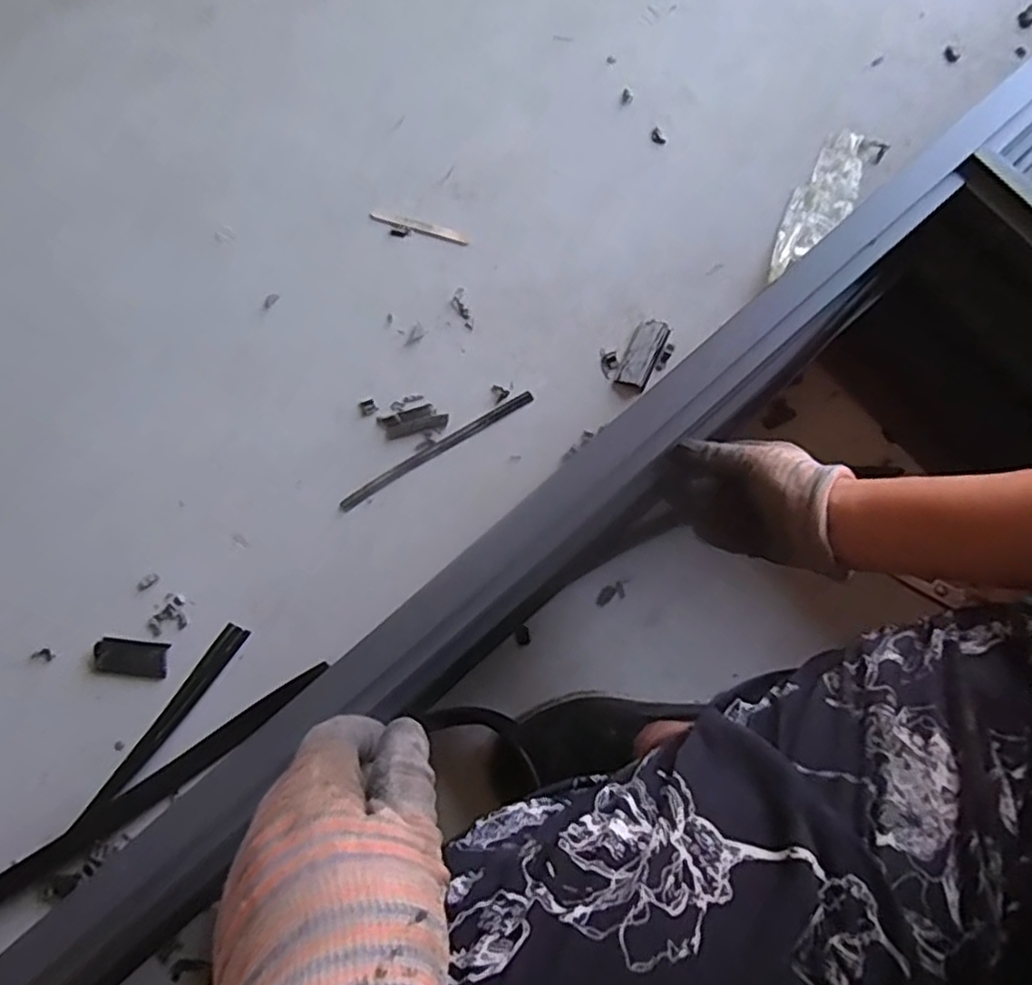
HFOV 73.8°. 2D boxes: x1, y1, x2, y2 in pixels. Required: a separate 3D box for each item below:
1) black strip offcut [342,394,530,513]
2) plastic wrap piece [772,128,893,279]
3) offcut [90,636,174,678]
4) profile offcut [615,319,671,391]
[{"bbox_3d":[-0.079,-0.044,0.692,0.217,0.007,0.013,-31,81,-6],"label":"black strip offcut"},{"bbox_3d":[0.329,-0.312,0.738,0.059,0.014,0.205,34,81,6],"label":"plastic wrap piece"},{"bbox_3d":[-0.361,0.154,0.644,0.067,0.007,0.032,7,79,1],"label":"offcut"},{"bbox_3d":[0.130,-0.142,0.704,0.033,0.014,0.075,25,80,4],"label":"profile offcut"}]

